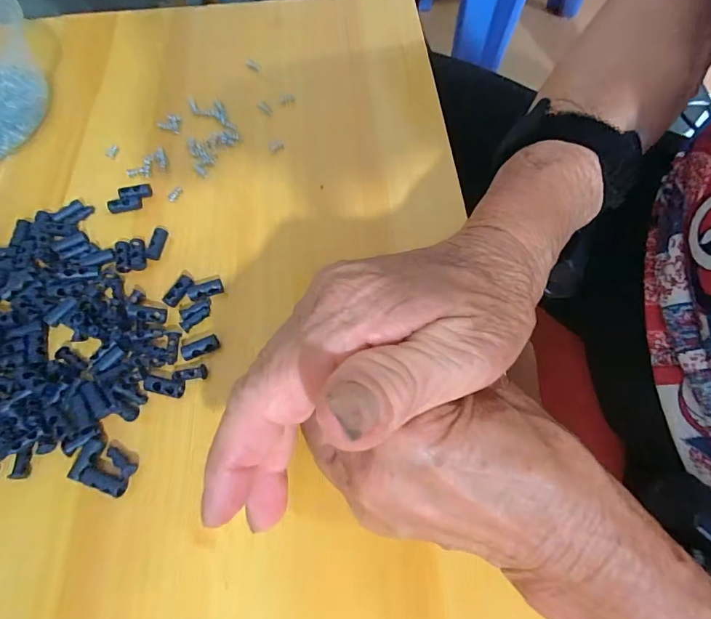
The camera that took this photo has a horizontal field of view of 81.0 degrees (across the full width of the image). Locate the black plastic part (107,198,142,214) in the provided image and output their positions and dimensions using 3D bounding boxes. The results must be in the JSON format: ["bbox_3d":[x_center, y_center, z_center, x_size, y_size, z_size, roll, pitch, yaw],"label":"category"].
[{"bbox_3d":[-0.140,-0.063,0.254,0.020,0.007,0.007,-10,66,-3],"label":"black plastic part"}]

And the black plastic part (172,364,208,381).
[{"bbox_3d":[-0.082,0.032,0.207,0.017,0.005,0.007,-6,66,-2],"label":"black plastic part"}]

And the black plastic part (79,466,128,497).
[{"bbox_3d":[-0.111,0.075,0.182,0.021,0.004,0.007,16,67,8],"label":"black plastic part"}]

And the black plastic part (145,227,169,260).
[{"bbox_3d":[-0.114,-0.038,0.239,0.007,0.006,0.018,14,80,7],"label":"black plastic part"}]

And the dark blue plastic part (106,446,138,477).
[{"bbox_3d":[-0.106,0.068,0.188,0.018,0.005,0.006,30,70,14],"label":"dark blue plastic part"}]

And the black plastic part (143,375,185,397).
[{"bbox_3d":[-0.093,0.037,0.202,0.019,0.004,0.008,8,66,4],"label":"black plastic part"}]

